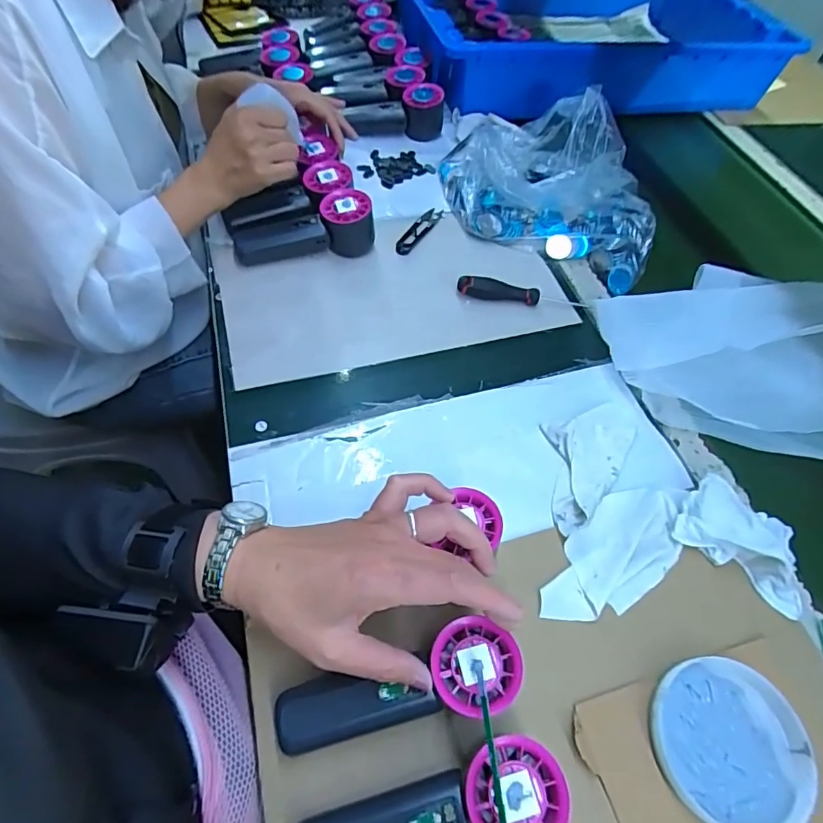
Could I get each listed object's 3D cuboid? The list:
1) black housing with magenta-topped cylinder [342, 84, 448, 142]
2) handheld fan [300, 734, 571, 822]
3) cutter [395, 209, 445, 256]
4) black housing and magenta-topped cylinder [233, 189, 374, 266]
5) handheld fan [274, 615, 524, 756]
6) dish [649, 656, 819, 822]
[{"bbox_3d":[-0.021,-0.430,0.706,0.132,0.055,0.059,-4,58,-7],"label":"black housing with magenta-topped cylinder"},{"bbox_3d":[0.011,0.233,0.289,0.151,0.057,0.052,-7,58,-9],"label":"handheld fan"},{"bbox_3d":[0.010,-0.228,0.612,0.021,0.012,0.102,27,59,12],"label":"cutter"},{"bbox_3d":[-0.122,-0.203,0.556,0.152,0.057,0.048,-14,60,-13],"label":"black housing and magenta-topped cylinder"},{"bbox_3d":[-0.007,0.175,0.313,0.154,0.025,0.051,-15,59,-1],"label":"handheld fan"},{"bbox_3d":[0.214,0.225,0.334,0.101,0.020,0.097,2,57,-3],"label":"dish"}]

